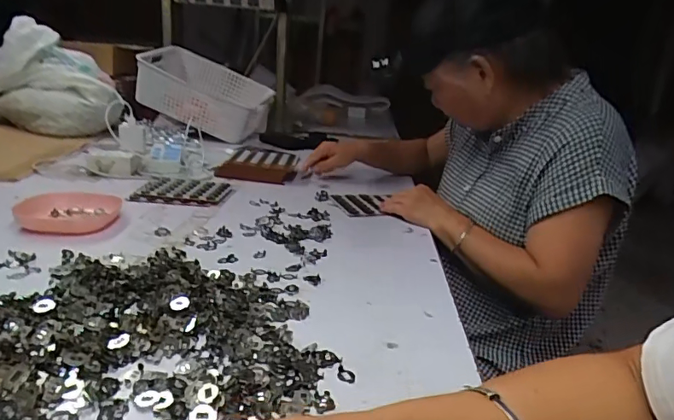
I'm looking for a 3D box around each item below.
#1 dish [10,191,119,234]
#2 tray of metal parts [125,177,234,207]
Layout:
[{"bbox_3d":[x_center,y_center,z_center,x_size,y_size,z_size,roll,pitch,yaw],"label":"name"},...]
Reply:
[{"bbox_3d":[-0.413,0.002,0.749,0.142,0.023,0.128,0,19,-15],"label":"dish"},{"bbox_3d":[-0.287,-0.040,0.925,0.171,0.008,0.150,4,18,-1],"label":"tray of metal parts"}]

